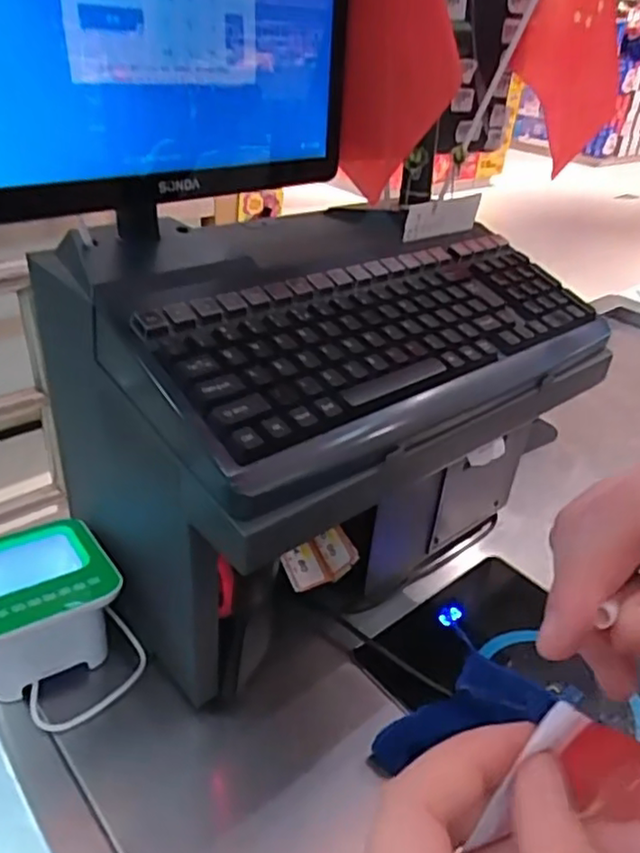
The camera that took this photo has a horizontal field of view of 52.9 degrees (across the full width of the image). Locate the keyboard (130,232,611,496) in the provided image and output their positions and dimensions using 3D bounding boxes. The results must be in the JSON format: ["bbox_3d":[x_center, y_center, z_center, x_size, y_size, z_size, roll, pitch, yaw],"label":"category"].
[{"bbox_3d":[0.062,-0.067,0.459,0.369,0.021,0.144,-21,62,-35],"label":"keyboard"}]

